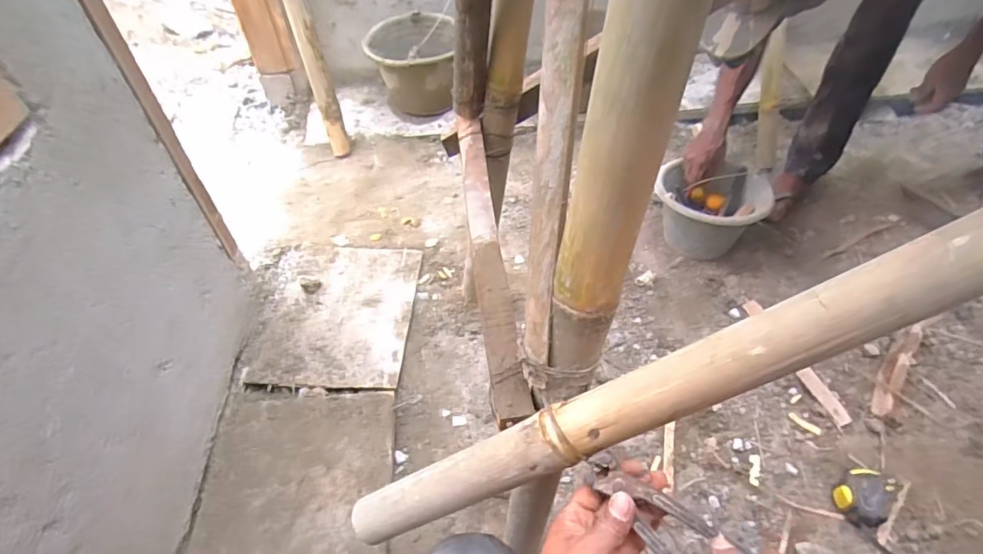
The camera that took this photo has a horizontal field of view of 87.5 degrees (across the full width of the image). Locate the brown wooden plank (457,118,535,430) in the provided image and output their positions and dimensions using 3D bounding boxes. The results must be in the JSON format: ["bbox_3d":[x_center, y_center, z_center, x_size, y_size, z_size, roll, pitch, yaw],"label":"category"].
[{"bbox_3d":[-0.008,-0.053,0.674,0.039,0.026,0.513,-6,47,-4],"label":"brown wooden plank"}]

